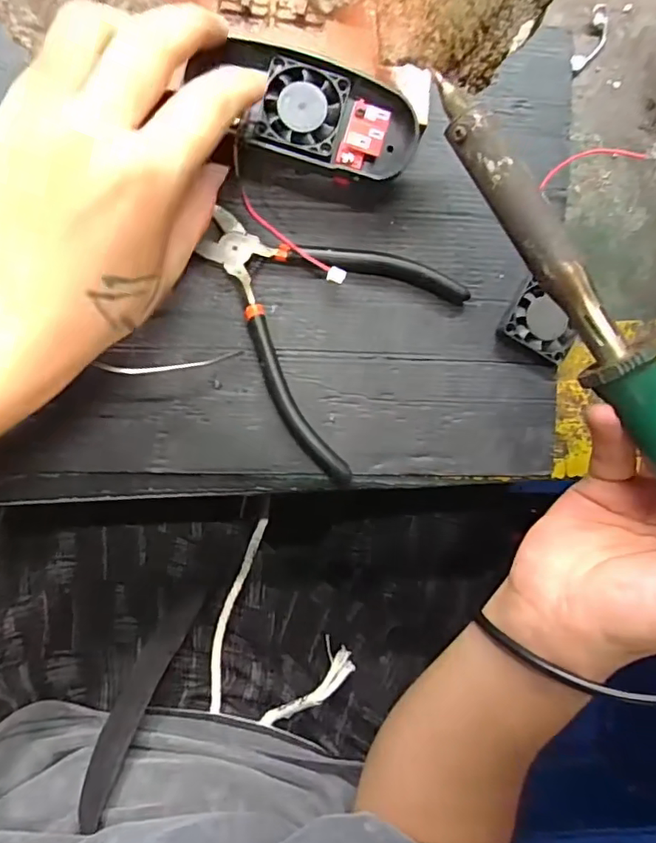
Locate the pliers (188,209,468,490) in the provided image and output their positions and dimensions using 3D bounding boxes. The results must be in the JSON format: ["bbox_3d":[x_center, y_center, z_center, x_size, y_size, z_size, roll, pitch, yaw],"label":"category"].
[{"bbox_3d":[-0.011,-0.057,0.305,0.132,0.013,0.123,35,87,-3],"label":"pliers"}]

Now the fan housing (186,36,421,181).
[{"bbox_3d":[-0.010,-0.155,0.283,0.109,0.021,0.049,12,88,-4],"label":"fan housing"}]

